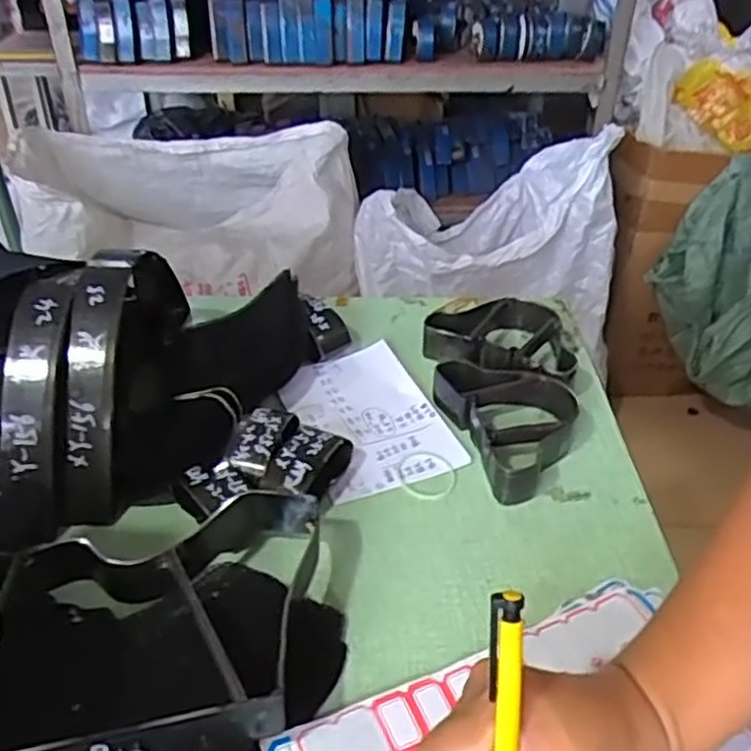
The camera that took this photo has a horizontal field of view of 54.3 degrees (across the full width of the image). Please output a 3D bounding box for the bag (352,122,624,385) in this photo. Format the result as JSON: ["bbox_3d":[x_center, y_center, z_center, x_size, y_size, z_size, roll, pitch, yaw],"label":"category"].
[{"bbox_3d":[0.229,-0.279,1.431,0.493,0.314,0.277,12,38,13],"label":"bag"}]

